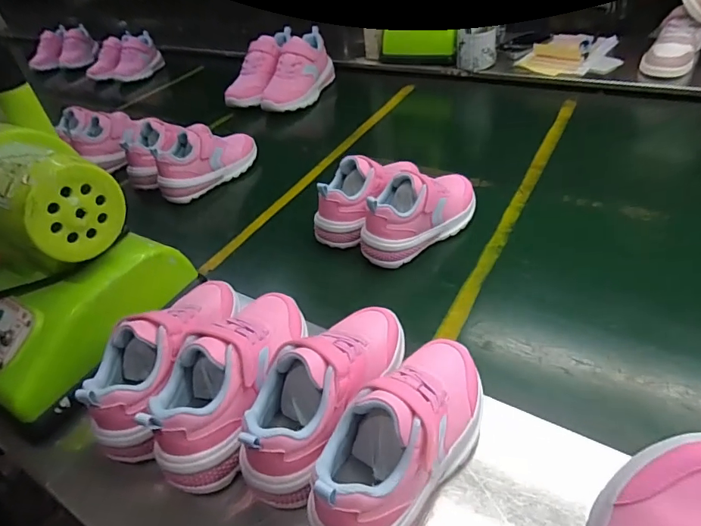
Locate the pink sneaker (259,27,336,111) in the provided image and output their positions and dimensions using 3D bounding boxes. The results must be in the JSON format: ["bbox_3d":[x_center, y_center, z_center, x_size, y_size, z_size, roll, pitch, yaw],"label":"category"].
[{"bbox_3d":[-0.120,-0.439,1.059,0.092,0.105,0.252,14,60,23],"label":"pink sneaker"}]

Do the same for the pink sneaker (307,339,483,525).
[{"bbox_3d":[0.046,0.130,0.351,0.072,0.102,0.197,26,51,33],"label":"pink sneaker"}]

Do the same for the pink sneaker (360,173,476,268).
[{"bbox_3d":[0.096,-0.077,0.613,0.184,0.090,0.066,-27,45,-21],"label":"pink sneaker"}]

